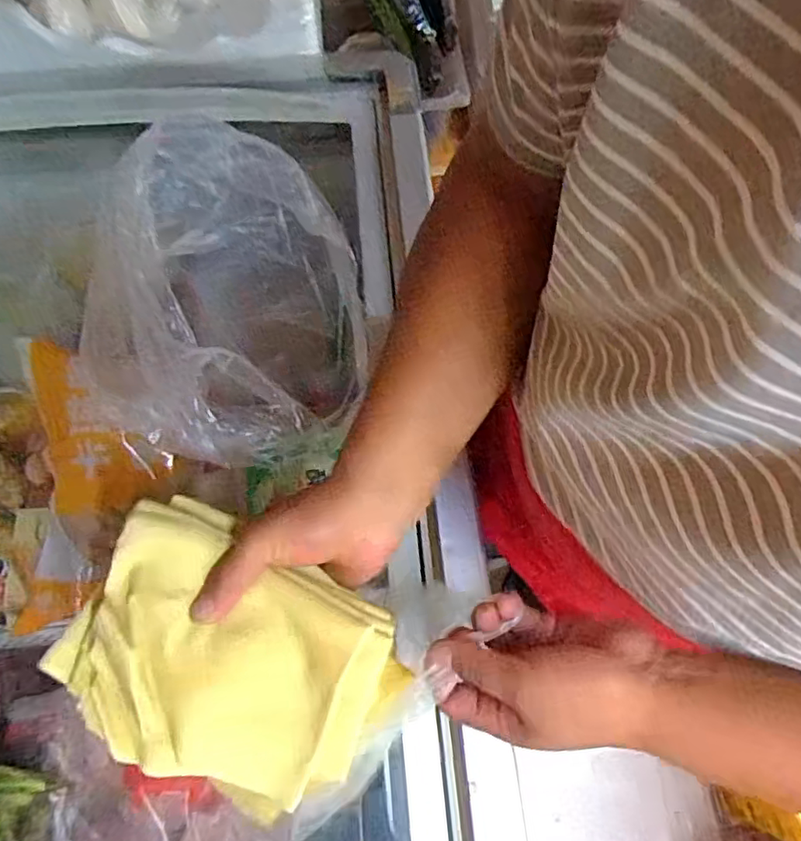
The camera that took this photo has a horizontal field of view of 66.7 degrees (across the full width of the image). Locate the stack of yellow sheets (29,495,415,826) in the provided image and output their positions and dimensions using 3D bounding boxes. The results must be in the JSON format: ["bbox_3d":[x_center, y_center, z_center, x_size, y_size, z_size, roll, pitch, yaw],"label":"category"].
[{"bbox_3d":[-0.116,0.156,0.389,0.209,0.050,0.160,28,71,10],"label":"stack of yellow sheets"}]

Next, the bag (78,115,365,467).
[{"bbox_3d":[-0.149,-0.114,0.560,0.188,0.109,0.302,2,68,0],"label":"bag"}]

